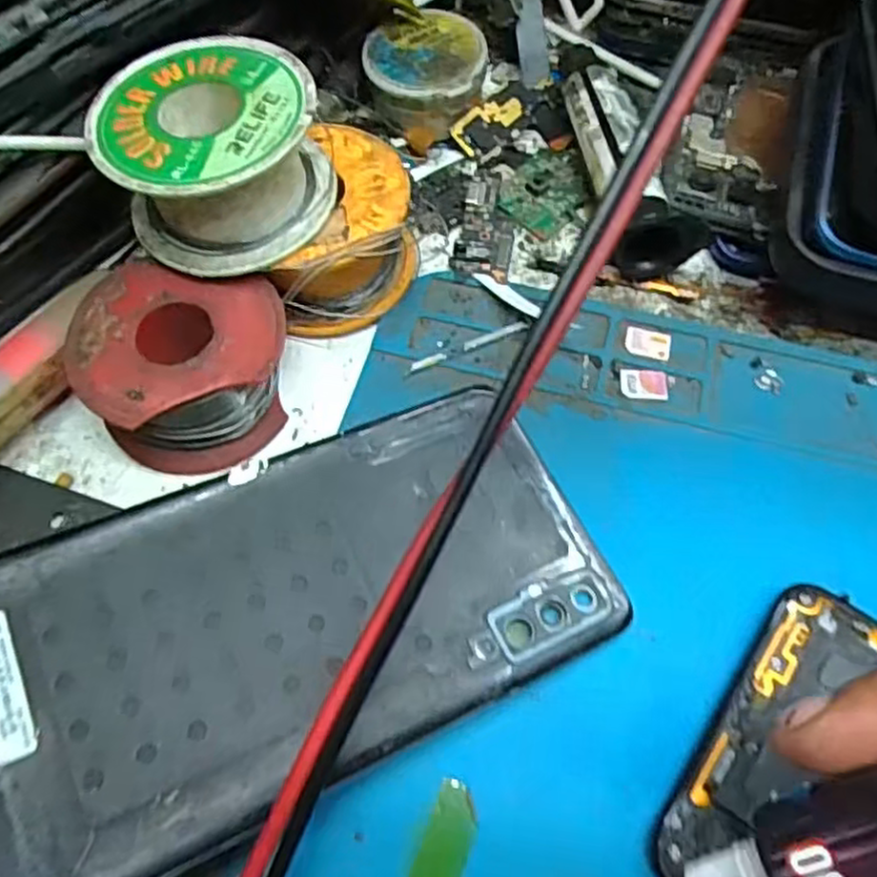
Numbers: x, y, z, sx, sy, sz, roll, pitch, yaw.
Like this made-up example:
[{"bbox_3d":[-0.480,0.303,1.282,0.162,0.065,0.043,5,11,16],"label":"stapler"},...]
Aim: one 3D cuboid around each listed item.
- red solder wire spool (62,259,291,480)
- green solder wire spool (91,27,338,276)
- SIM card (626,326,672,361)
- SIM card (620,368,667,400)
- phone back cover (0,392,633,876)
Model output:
[{"bbox_3d":[-0.065,-0.017,0.190,0.050,0.025,0.045,9,64,4],"label":"red solder wire spool"},{"bbox_3d":[-0.054,-0.069,0.186,0.050,0.032,0.051,-8,64,-4],"label":"green solder wire spool"},{"bbox_3d":[0.059,-0.027,0.210,0.012,0.004,0.010,11,65,3],"label":"SIM card"},{"bbox_3d":[0.057,-0.015,0.204,0.013,0.004,0.009,4,67,1],"label":"SIM card"},{"bbox_3d":[-0.037,0.040,0.160,0.155,0.004,0.070,-21,67,-21],"label":"phone back cover"}]

